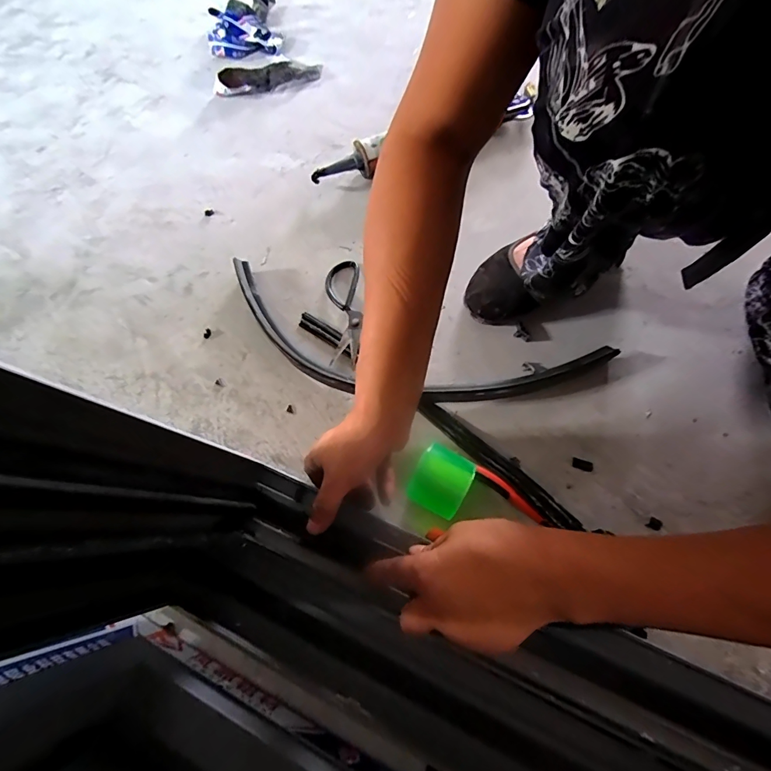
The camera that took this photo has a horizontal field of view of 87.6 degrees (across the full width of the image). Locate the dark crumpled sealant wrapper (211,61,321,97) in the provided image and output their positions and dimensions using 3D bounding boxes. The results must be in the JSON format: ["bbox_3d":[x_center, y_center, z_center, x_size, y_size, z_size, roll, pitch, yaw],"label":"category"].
[{"bbox_3d":[-0.226,-0.595,0.774,0.203,0.034,0.057,-11,64,-4],"label":"dark crumpled sealant wrapper"}]

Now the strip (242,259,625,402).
[{"bbox_3d":[0.015,-0.041,0.485,0.482,0.030,0.139,15,65,9],"label":"strip"}]

